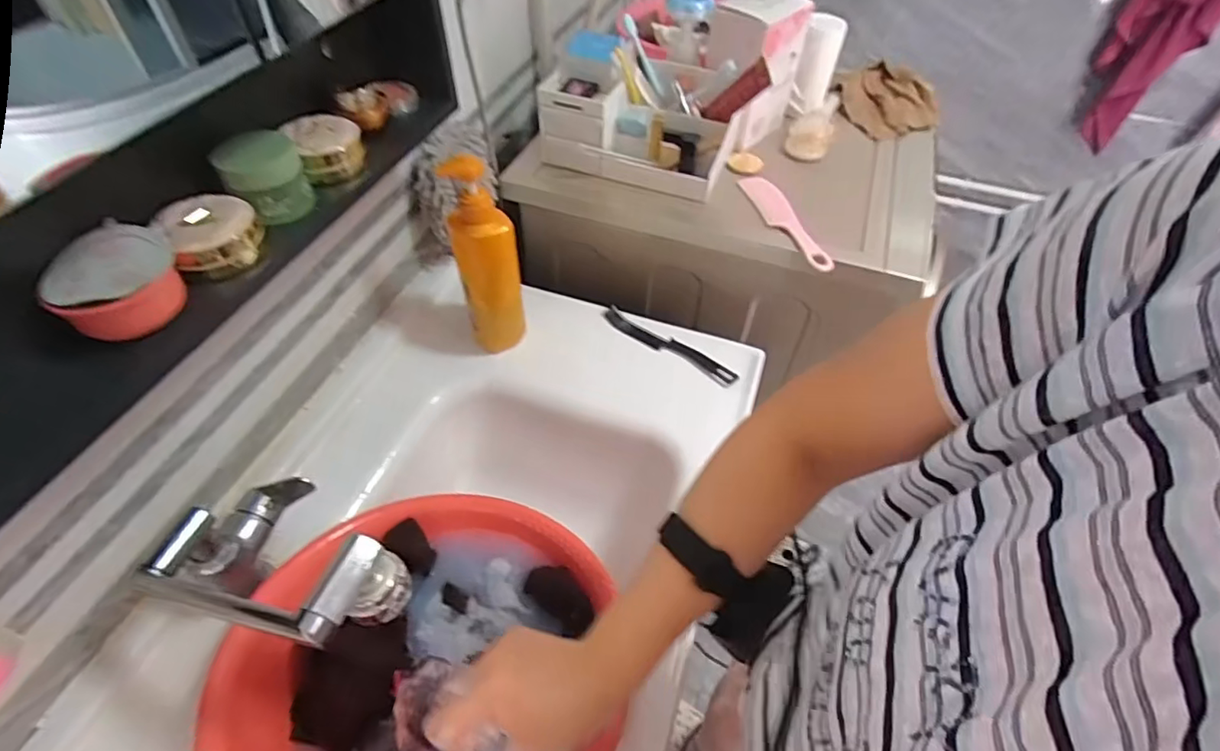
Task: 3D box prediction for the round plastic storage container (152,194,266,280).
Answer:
[{"bbox_3d":[-0.309,-0.110,0.451,0.063,0.039,0.062,1,50,-1],"label":"round plastic storage container"}]

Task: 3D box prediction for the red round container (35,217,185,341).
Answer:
[{"bbox_3d":[-0.338,-0.063,0.399,0.076,0.049,0.074,-34,58,-25],"label":"red round container"}]

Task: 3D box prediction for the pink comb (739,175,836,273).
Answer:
[{"bbox_3d":[0.234,-0.211,0.776,0.046,0.013,0.211,-11,51,-10],"label":"pink comb"}]

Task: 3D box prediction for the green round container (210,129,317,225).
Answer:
[{"bbox_3d":[-0.282,-0.163,0.473,0.058,0.061,0.048,-24,55,-20],"label":"green round container"}]

